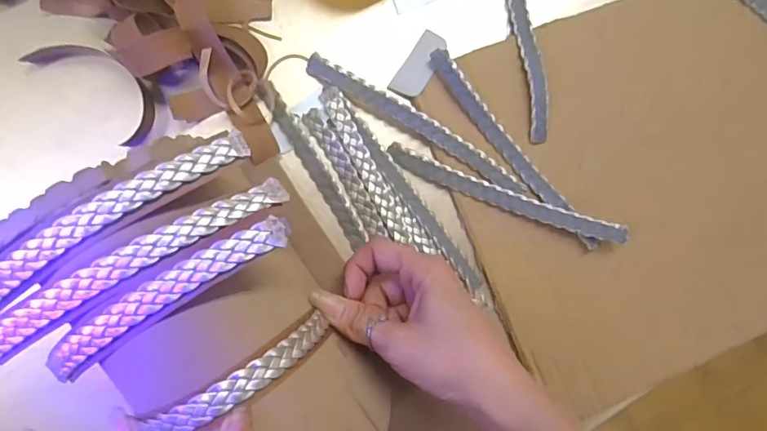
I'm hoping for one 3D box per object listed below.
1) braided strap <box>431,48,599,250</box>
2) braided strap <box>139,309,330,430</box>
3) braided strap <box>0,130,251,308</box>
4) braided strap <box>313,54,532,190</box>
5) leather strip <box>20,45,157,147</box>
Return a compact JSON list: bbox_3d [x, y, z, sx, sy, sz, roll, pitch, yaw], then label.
[{"bbox_3d":[0.088,-0.044,0.347,0.013,0.011,0.170,-40,92,-5],"label":"braided strap"},{"bbox_3d":[-0.064,0.077,0.249,0.101,0.028,0.013,-29,91,-37],"label":"braided strap"},{"bbox_3d":[-0.130,0.003,0.232,0.146,0.024,0.017,-32,92,-5],"label":"braided strap"},{"bbox_3d":[0.025,-0.062,0.344,0.168,0.007,0.015,30,86,-4],"label":"braided strap"},{"bbox_3d":[-0.182,-0.084,0.323,0.088,0.021,0.038,40,85,-3],"label":"leather strip"}]

